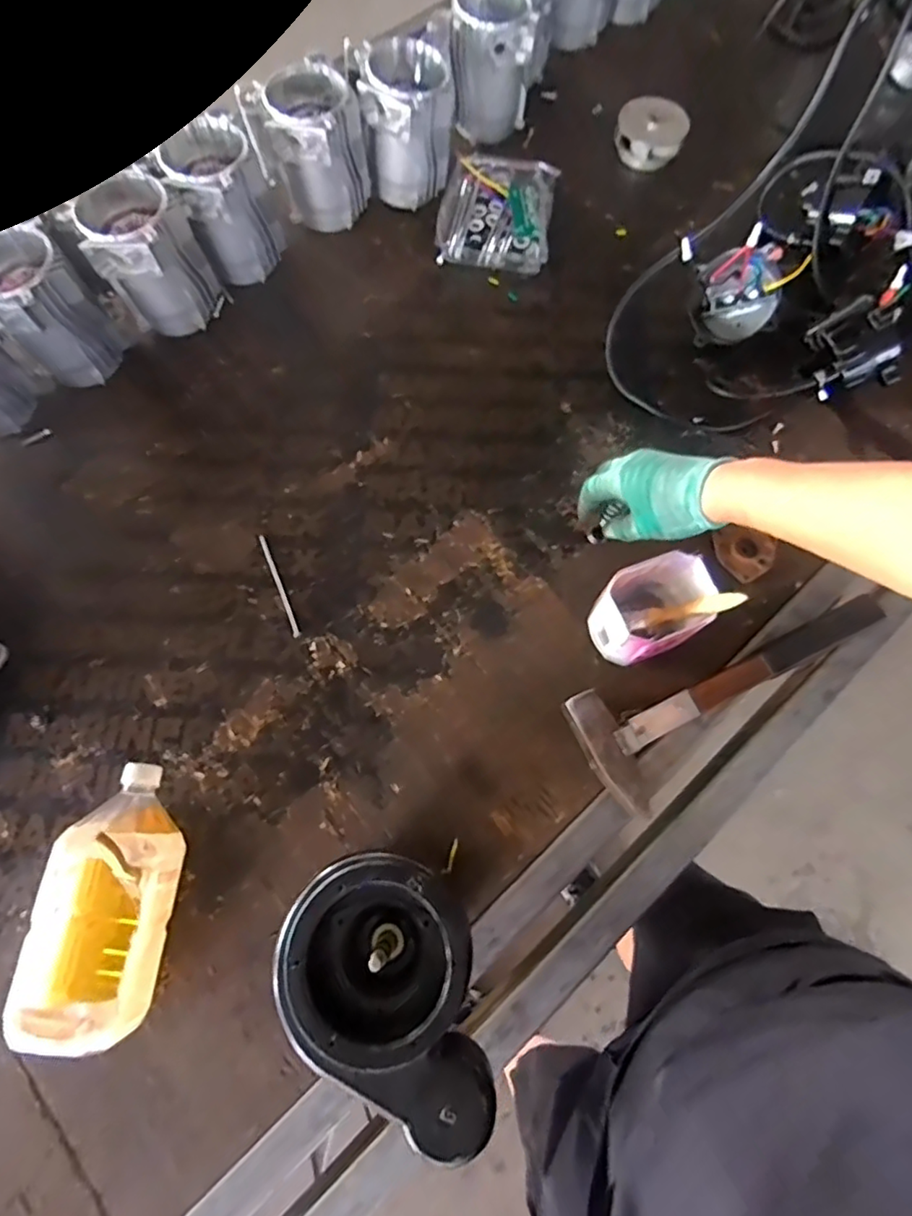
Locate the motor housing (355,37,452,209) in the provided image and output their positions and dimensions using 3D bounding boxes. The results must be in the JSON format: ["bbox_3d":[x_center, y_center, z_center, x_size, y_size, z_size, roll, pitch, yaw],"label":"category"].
[{"bbox_3d":[-0.058,-0.607,0.734,0.102,0.147,0.102,0,72,0],"label":"motor housing"}]

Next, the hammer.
[{"bbox_3d":[0.274,0.084,0.565,0.325,0.042,0.120,-23,74,-7],"label":"hammer"}]

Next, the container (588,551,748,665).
[{"bbox_3d":[0.185,0.004,0.552,0.093,0.117,0.081,-25,74,-8],"label":"container"}]

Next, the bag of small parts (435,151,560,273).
[{"bbox_3d":[0.056,-0.536,0.771,0.147,0.040,0.178,8,72,2],"label":"bag of small parts"}]

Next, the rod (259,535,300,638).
[{"bbox_3d":[-0.189,-0.026,0.613,0.007,0.004,0.123,-23,74,-7],"label":"rod"}]

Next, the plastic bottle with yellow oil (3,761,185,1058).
[{"bbox_3d":[-0.293,0.241,0.488,0.097,0.082,0.206,4,72,1],"label":"plastic bottle with yellow oil"}]

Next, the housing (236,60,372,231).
[{"bbox_3d":[-0.180,-0.568,0.724,0.123,0.142,0.107,-26,74,-8],"label":"housing"}]

